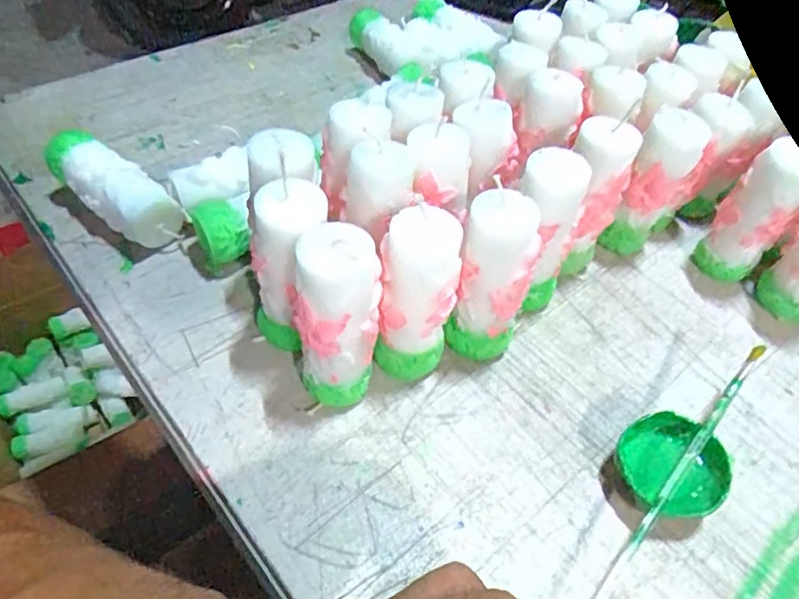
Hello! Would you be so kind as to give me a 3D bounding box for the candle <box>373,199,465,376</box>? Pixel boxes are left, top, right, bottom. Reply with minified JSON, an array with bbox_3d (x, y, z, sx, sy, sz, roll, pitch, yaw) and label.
[{"bbox_3d":[0.009,0.002,0.320,0.040,0.109,0.033,11,49,3],"label":"candle"}]

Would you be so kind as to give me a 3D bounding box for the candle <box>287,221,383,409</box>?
[{"bbox_3d":[-0.035,0.014,0.305,0.046,0.109,0.038,13,50,5],"label":"candle"}]

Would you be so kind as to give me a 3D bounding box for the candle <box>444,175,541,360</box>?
[{"bbox_3d":[0.053,-0.008,0.335,0.038,0.107,0.038,16,50,8],"label":"candle"}]

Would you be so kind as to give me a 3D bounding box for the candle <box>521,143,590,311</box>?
[{"bbox_3d":[0.088,-0.039,0.363,0.034,0.110,0.036,-28,58,-26],"label":"candle"}]

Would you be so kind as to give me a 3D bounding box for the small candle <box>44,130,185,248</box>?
[{"bbox_3d":[-0.202,-0.075,0.408,0.113,0.043,0.034,31,53,19],"label":"small candle"}]

